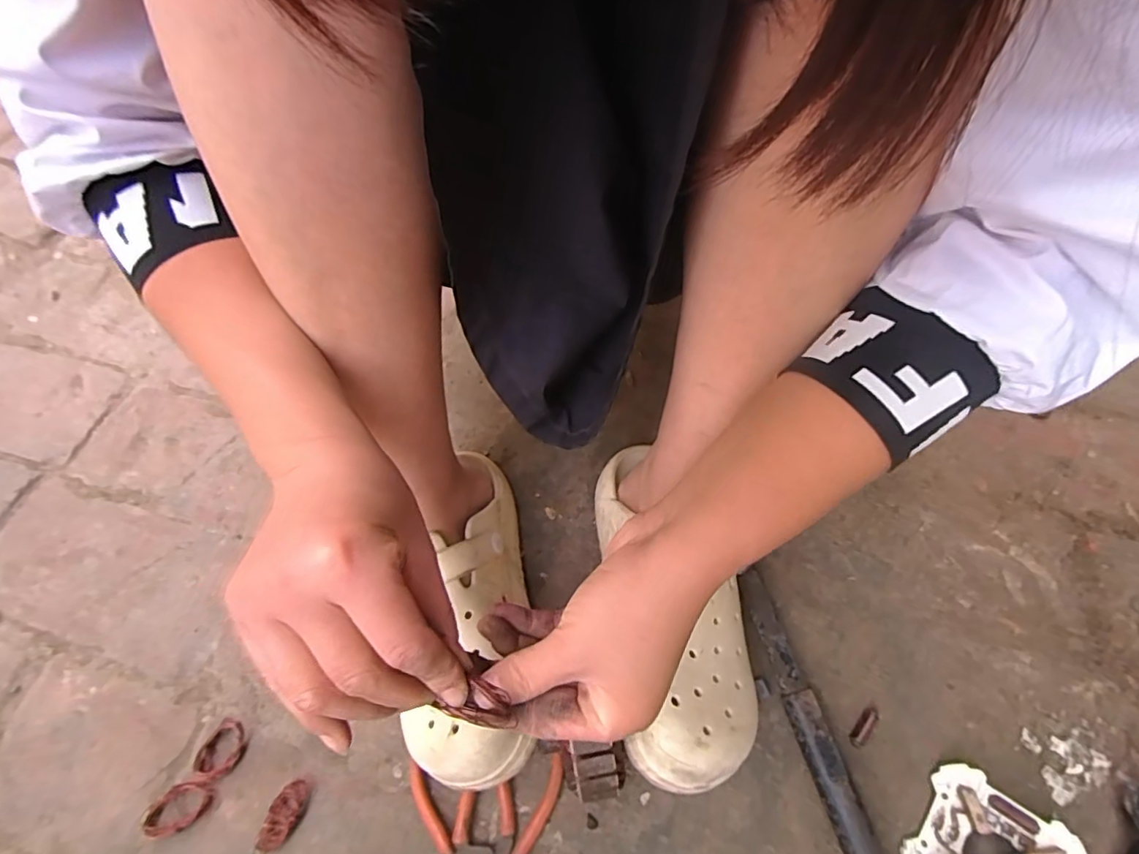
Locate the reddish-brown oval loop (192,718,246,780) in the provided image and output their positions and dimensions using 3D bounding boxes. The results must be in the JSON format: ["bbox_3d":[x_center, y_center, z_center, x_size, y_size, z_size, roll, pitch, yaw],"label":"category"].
[{"bbox_3d":[-0.258,0.240,0.394,0.029,0.008,0.039,17,62,11],"label":"reddish-brown oval loop"}]

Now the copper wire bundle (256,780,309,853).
[{"bbox_3d":[-0.203,0.275,0.377,0.021,0.004,0.043,12,61,8],"label":"copper wire bundle"}]

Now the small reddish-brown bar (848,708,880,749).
[{"bbox_3d":[0.220,0.224,0.396,0.010,0.009,0.031,40,68,21],"label":"small reddish-brown bar"}]

